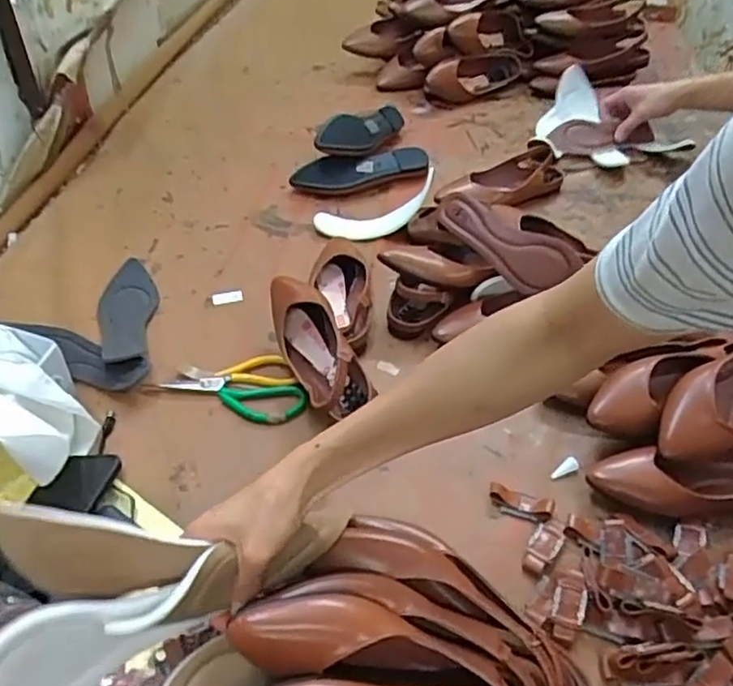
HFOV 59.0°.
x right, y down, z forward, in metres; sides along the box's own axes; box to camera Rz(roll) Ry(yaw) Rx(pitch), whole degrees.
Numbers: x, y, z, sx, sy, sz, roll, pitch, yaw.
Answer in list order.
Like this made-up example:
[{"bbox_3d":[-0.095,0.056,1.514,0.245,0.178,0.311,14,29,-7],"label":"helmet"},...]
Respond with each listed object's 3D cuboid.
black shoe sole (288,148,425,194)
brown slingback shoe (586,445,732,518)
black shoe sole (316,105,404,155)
[{"bbox_3d":[-0.009,-0.295,1.129,0.239,0.061,0.069,-8,45,-11],"label":"black shoe sole"},{"bbox_3d":[0.350,0.137,0.661,0.243,0.058,0.078,-1,43,-5],"label":"brown slingback shoe"},{"bbox_3d":[-0.008,-0.375,1.147,0.222,0.071,0.042,-32,18,-35],"label":"black shoe sole"}]

